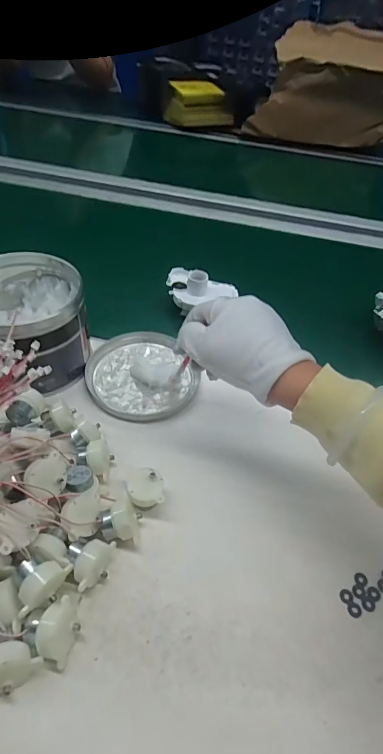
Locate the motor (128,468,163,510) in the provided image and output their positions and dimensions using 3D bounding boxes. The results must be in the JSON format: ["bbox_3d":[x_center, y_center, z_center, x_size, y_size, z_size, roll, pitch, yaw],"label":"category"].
[{"bbox_3d":[-0.041,0.100,0.361,0.030,0.027,0.034,-3,47,-9],"label":"motor"}]

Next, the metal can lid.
[{"bbox_3d":[-0.059,-0.008,0.481,0.121,0.016,0.139,-19,51,-22],"label":"metal can lid"}]

